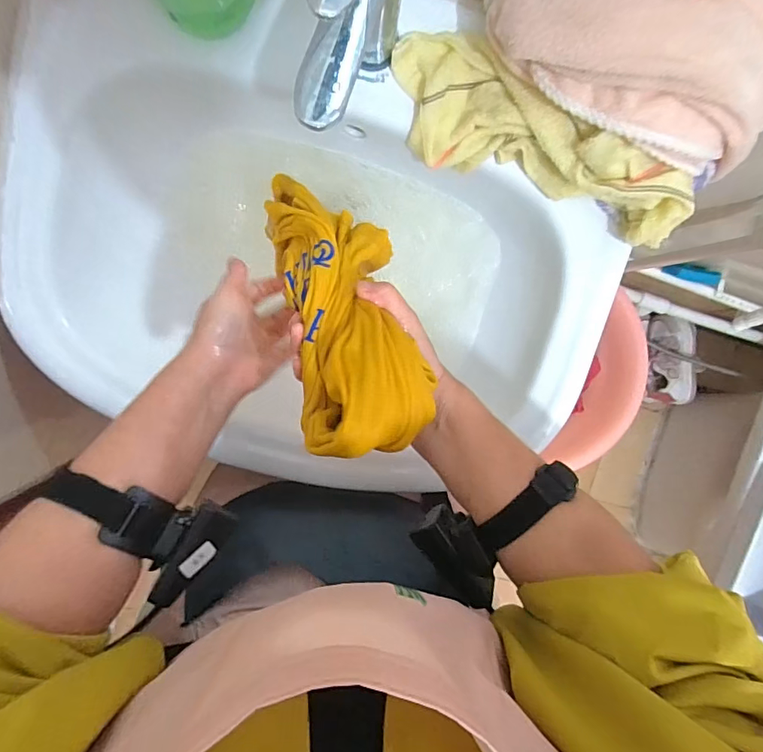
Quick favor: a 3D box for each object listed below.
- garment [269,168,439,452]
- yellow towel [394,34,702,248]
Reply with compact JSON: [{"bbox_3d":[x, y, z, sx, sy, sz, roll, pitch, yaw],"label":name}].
[{"bbox_3d":[-0.027,-0.054,0.330,0.086,0.051,0.225,-14,62,-5],"label":"garment"},{"bbox_3d":[0.129,-0.196,0.391,0.269,0.077,0.093,32,92,7],"label":"yellow towel"}]

